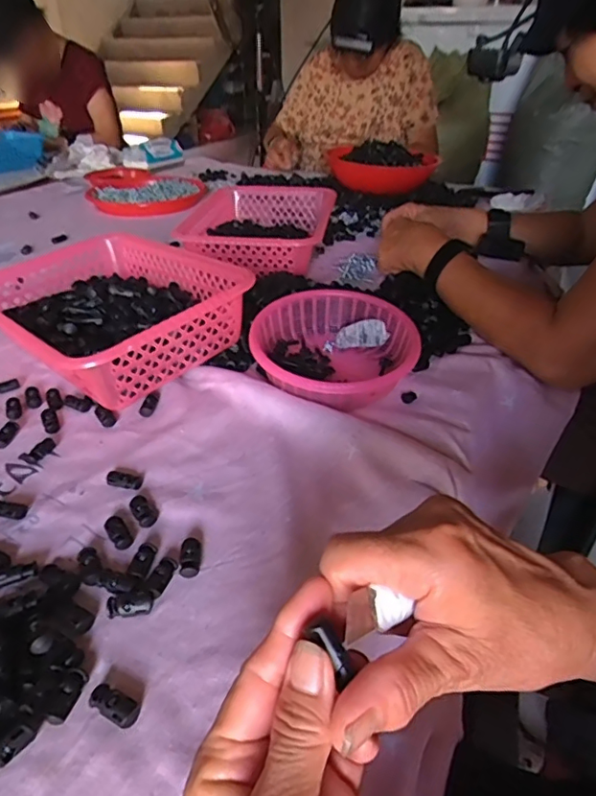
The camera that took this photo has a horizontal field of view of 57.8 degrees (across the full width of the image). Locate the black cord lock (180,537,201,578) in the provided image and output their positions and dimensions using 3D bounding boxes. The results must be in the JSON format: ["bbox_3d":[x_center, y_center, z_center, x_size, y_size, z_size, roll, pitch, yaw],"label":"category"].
[{"bbox_3d":[-0.075,0.111,0.376,0.013,0.009,0.027,-2,35,-7],"label":"black cord lock"}]

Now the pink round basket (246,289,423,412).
[{"bbox_3d":[0.032,-0.055,0.567,0.158,0.057,0.157,2,35,-1],"label":"pink round basket"}]

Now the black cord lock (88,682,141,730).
[{"bbox_3d":[-0.100,0.166,0.294,0.029,0.008,0.014,20,38,23],"label":"black cord lock"}]

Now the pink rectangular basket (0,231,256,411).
[{"bbox_3d":[-0.216,-0.097,0.600,0.287,0.095,0.207,27,42,34],"label":"pink rectangular basket"}]

